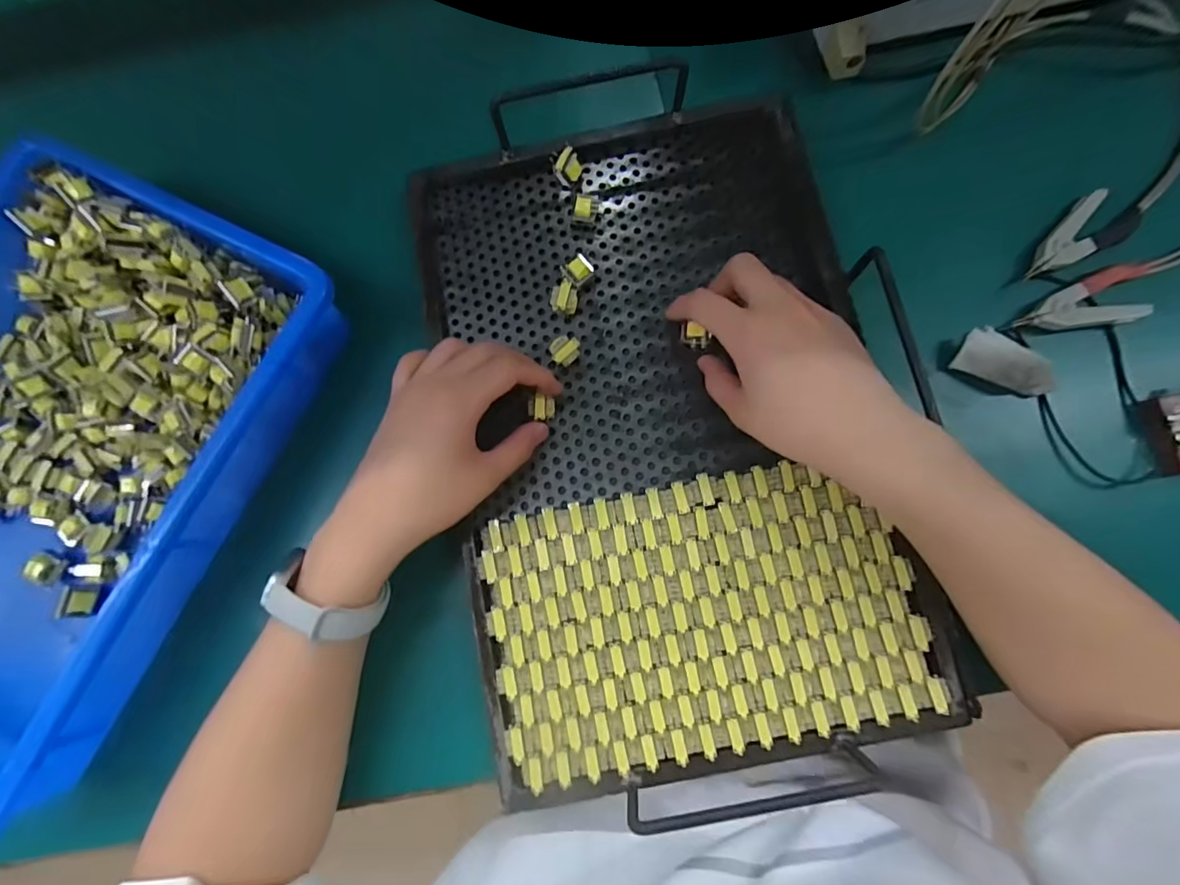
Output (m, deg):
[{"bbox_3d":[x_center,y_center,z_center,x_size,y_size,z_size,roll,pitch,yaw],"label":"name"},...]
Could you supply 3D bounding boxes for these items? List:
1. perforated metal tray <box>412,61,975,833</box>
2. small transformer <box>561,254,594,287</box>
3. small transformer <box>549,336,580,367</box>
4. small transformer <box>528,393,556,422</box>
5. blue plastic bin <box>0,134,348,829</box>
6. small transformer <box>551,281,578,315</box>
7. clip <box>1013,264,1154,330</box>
[{"bbox_3d":[0.047,-0.020,0.321,0.272,0.042,0.431,-12,80,1],"label":"perforated metal tray"},{"bbox_3d":[-0.008,-0.117,0.350,0.019,0.015,0.018,-41,81,-4],"label":"small transformer"},{"bbox_3d":[-0.016,-0.060,0.341,0.020,0.018,0.015,-41,81,-4],"label":"small transformer"},{"bbox_3d":[-0.032,-0.022,0.334,0.016,0.014,0.017,2,81,3],"label":"small transformer"},{"bbox_3d":[-0.342,0.014,0.319,0.236,0.064,0.347,27,83,7],"label":"blue plastic bin"},{"bbox_3d":[-0.018,-0.097,0.348,0.019,0.014,0.019,0,81,3],"label":"small transformer"},{"bbox_3d":[0.323,-0.093,0.331,0.088,0.010,0.036,-8,80,2],"label":"clip"}]

